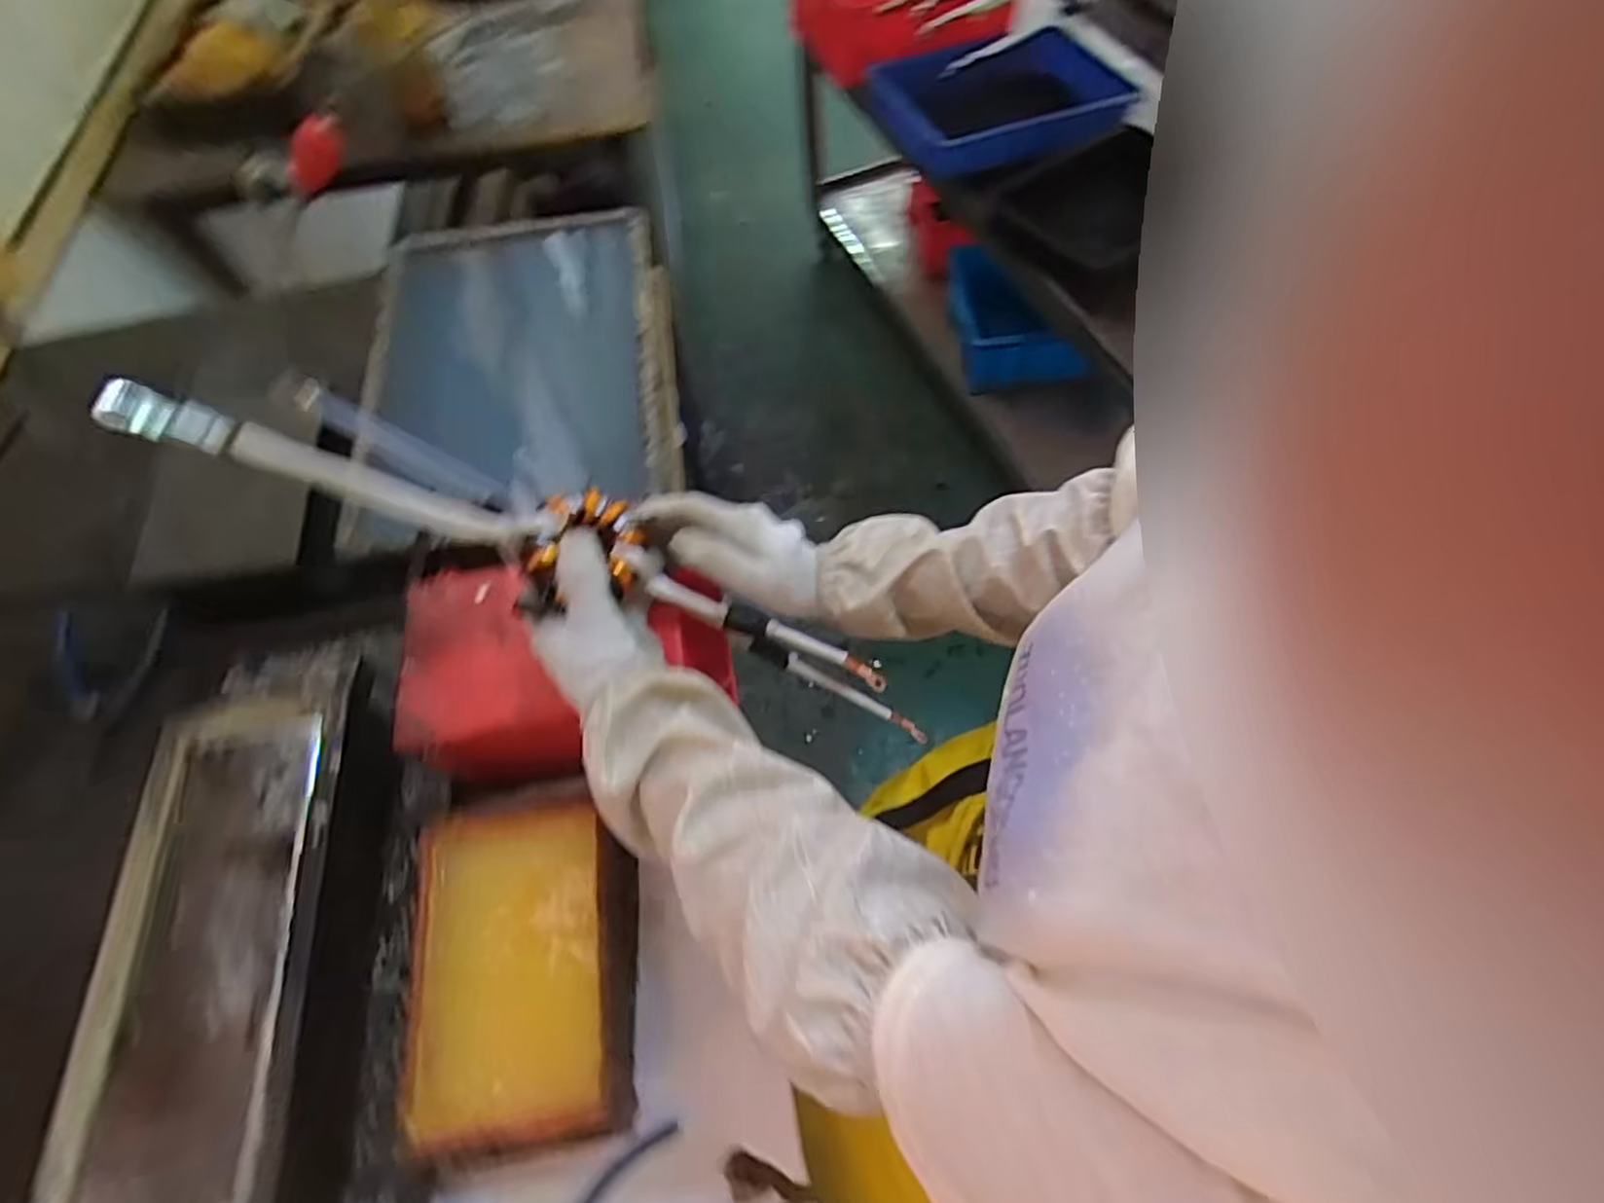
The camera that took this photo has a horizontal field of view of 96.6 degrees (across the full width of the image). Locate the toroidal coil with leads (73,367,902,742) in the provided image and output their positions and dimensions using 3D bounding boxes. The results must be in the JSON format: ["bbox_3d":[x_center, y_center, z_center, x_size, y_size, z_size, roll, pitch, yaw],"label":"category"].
[{"bbox_3d":[-0.127,-0.029,0.474,0.501,0.058,0.085,23,61,-24],"label":"toroidal coil with leads"}]

